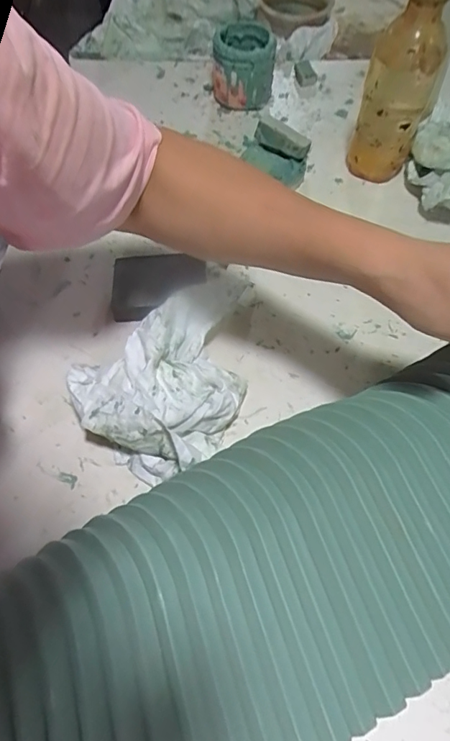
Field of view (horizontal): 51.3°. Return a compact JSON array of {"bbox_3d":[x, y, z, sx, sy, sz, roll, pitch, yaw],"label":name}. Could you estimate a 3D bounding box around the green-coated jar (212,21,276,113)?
[{"bbox_3d":[0.026,-0.419,0.644,0.083,0.079,0.096,4,62,5],"label":"green-coated jar"}]

